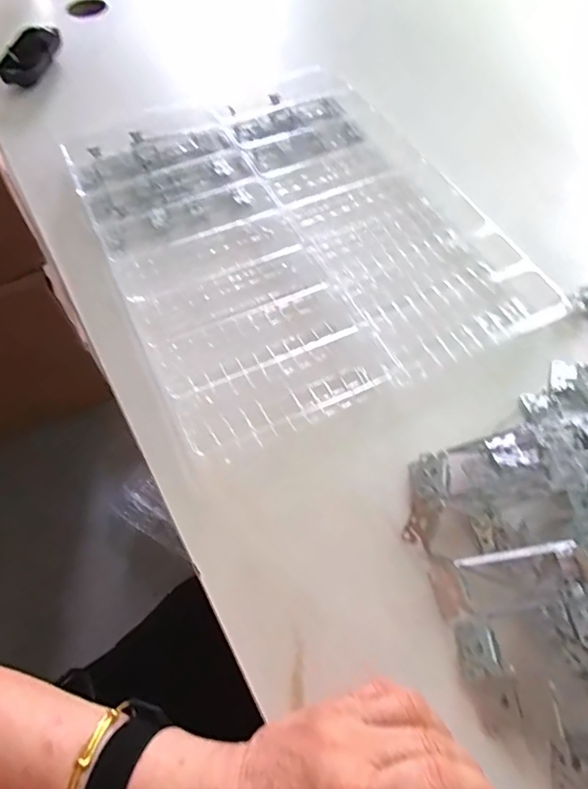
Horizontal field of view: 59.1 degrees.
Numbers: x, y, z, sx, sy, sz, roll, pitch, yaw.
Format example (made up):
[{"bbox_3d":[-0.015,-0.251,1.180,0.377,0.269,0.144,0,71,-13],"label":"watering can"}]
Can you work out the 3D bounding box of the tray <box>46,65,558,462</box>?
[{"bbox_3d":[-0.005,-0.170,0.501,0.333,0.029,0.417,-23,62,-13],"label":"tray"}]

